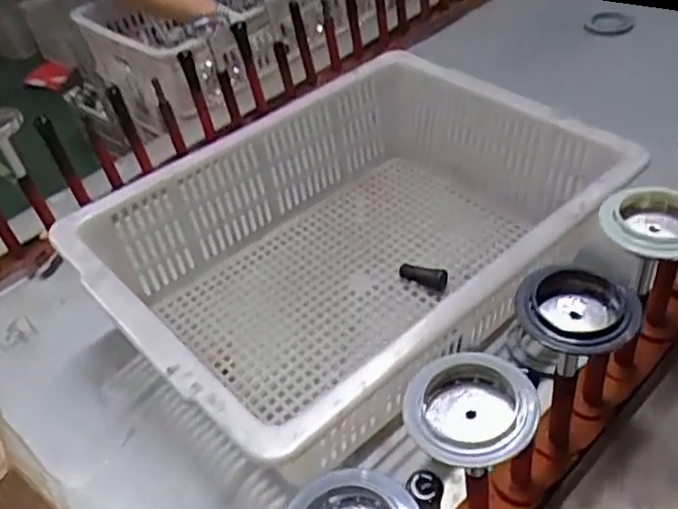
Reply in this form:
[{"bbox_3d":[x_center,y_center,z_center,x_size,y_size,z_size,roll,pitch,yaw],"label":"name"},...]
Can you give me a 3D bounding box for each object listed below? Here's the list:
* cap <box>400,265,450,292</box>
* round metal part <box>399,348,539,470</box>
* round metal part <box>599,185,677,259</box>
[{"bbox_3d":[0.094,0.022,0.743,0.053,0.020,0.020,17,46,29],"label":"cap"},{"bbox_3d":[0.083,0.102,0.425,0.075,0.031,0.074,-6,39,5],"label":"round metal part"},{"bbox_3d":[0.245,-0.027,0.517,0.079,0.020,0.079,-6,39,5],"label":"round metal part"}]

